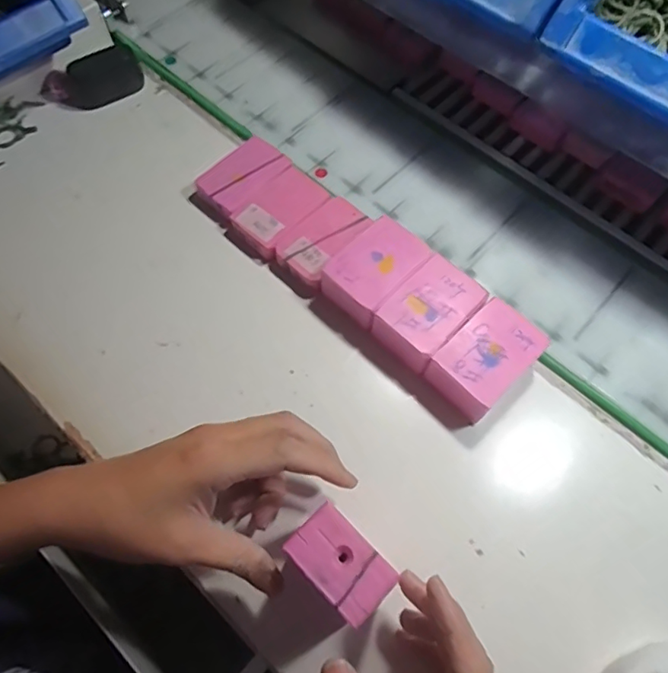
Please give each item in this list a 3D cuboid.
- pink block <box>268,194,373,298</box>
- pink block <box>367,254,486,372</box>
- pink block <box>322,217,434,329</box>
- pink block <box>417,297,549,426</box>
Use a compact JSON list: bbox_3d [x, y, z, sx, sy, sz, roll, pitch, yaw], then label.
[{"bbox_3d":[-0.008,-0.067,0.397,0.078,0.016,0.045,-41,73,-15],"label":"pink block"},{"bbox_3d":[0.064,-0.013,0.371,0.048,0.035,0.075,41,70,16],"label":"pink block"},{"bbox_3d":[0.030,-0.045,0.386,0.050,0.032,0.073,42,70,16],"label":"pink block"},{"bbox_3d":[0.101,0.018,0.358,0.077,0.034,0.052,-40,73,-17],"label":"pink block"}]

